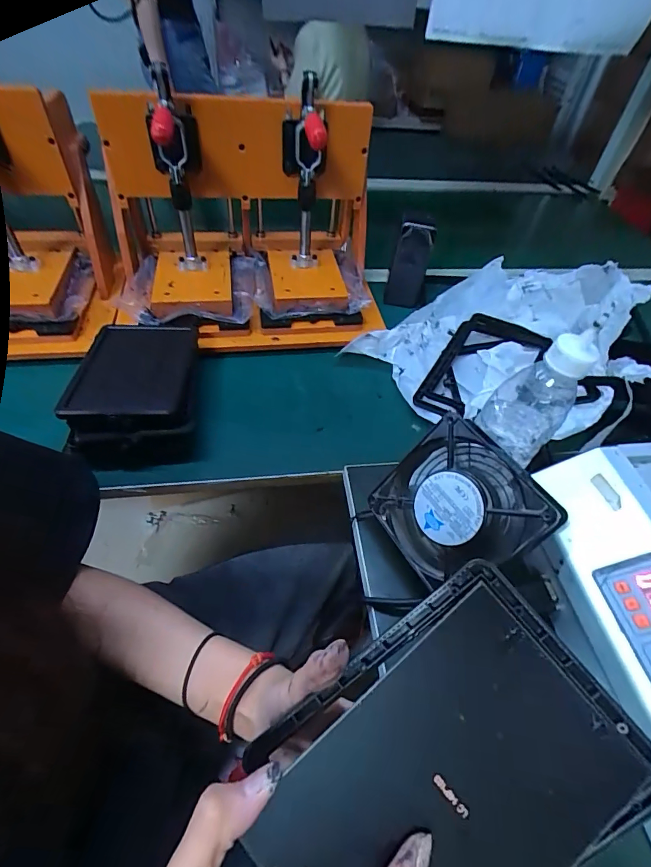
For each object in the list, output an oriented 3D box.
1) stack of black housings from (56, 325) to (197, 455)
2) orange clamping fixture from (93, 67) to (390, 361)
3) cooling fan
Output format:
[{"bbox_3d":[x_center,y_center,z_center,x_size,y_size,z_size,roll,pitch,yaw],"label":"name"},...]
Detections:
[{"bbox_3d":[-0.217,-0.058,0.483,0.121,0.063,0.175,-7,51,-11],"label":"stack of black housings"},{"bbox_3d":[-0.101,-0.278,0.551,0.345,0.253,0.213,-5,50,-9],"label":"orange clamping fixture"},{"bbox_3d":[0.116,0.064,0.360,0.046,0.122,0.120,13,34,-48],"label":"cooling fan"}]

